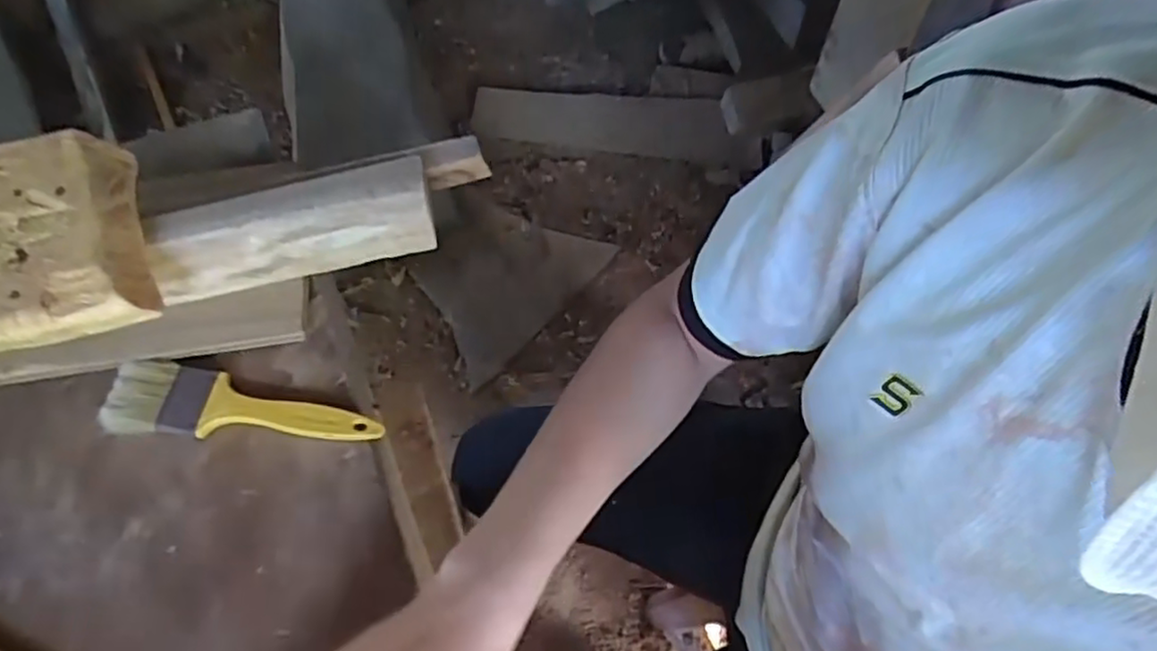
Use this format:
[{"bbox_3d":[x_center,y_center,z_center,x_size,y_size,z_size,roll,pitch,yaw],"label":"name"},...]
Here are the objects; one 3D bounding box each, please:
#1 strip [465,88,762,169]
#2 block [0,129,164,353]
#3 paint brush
[{"bbox_3d":[0.081,-0.424,1.454,0.592,0.030,0.132,7,91,3],"label":"strip"},{"bbox_3d":[-0.327,-0.053,0.421,0.111,0.044,0.124,-15,62,-9],"label":"block"},{"bbox_3d":[-0.220,0.053,0.461,0.179,0.011,0.047,4,60,1],"label":"paint brush"}]

